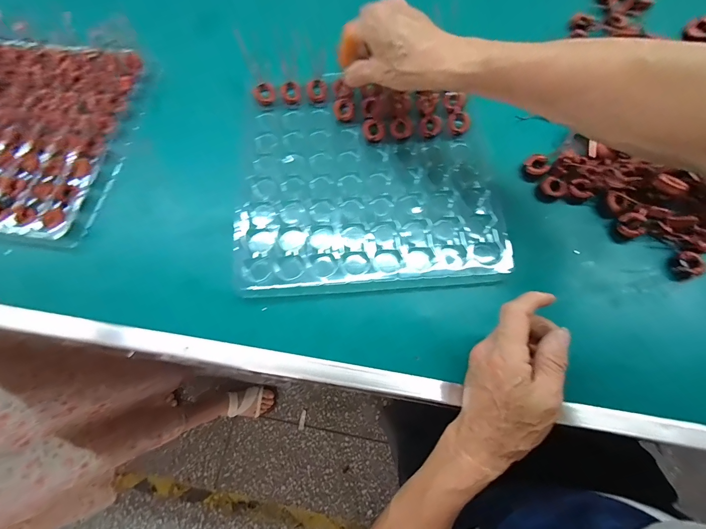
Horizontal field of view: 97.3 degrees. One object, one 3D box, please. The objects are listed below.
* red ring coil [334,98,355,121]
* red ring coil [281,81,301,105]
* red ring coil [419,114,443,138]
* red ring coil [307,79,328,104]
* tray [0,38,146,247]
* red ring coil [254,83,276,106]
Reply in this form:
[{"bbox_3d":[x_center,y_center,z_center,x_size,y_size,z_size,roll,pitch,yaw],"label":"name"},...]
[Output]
[{"bbox_3d":[-0.011,-0.196,0.391,0.025,0.013,0.025,0,72,1],"label":"red ring coil"},{"bbox_3d":[-0.078,-0.219,0.396,0.023,0.016,0.023,0,72,1],"label":"red ring coil"},{"bbox_3d":[0.094,-0.168,0.375,0.024,0.010,0.022,0,72,1],"label":"red ring coil"},{"bbox_3d":[-0.045,-0.223,0.402,0.026,0.006,0.027,-15,102,1],"label":"red ring coil"},{"bbox_3d":[-0.431,-0.170,0.397,0.288,0.027,0.275,10,72,5],"label":"tray"},{"bbox_3d":[-0.112,-0.216,0.396,0.024,0.013,0.023,0,72,1],"label":"red ring coil"}]

